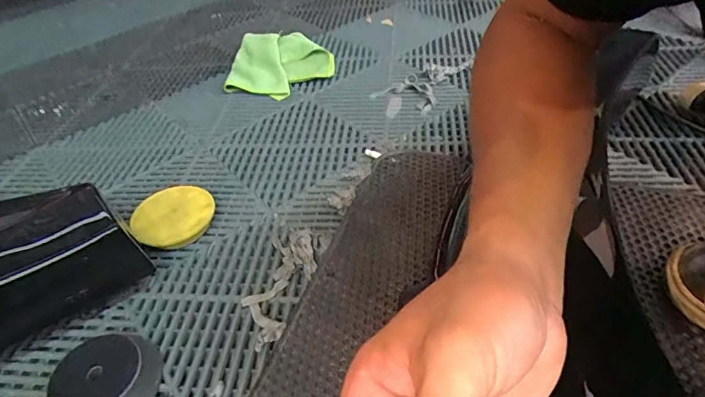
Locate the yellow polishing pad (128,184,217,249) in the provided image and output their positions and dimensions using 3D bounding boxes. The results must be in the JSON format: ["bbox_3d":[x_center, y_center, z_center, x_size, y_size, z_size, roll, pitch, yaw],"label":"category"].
[{"bbox_3d":[-0.223,0.024,0.596,0.097,0.035,0.094,-25,46,-21],"label":"yellow polishing pad"}]

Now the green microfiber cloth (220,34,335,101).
[{"bbox_3d":[-0.141,-0.256,0.895,0.208,0.017,0.200,12,50,17],"label":"green microfiber cloth"}]

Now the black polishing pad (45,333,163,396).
[{"bbox_3d":[-0.229,0.168,0.436,0.088,0.031,0.099,30,52,32],"label":"black polishing pad"}]

